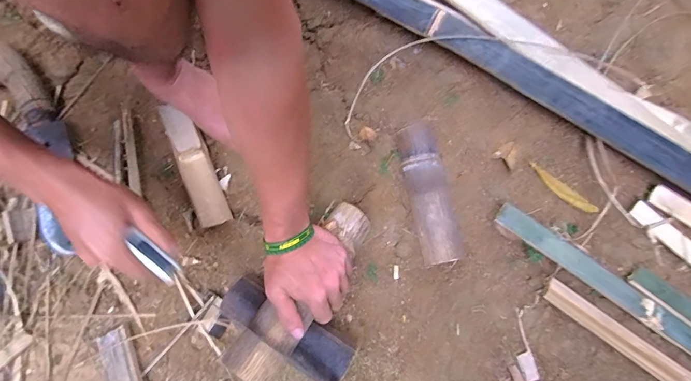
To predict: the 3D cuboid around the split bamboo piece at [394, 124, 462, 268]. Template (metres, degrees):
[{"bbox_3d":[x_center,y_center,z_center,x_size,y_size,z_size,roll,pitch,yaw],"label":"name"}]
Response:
[{"bbox_3d":[0.123,-0.001,0.523,0.060,0.031,0.209,-9,79,-6],"label":"split bamboo piece"}]

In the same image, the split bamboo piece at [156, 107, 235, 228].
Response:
[{"bbox_3d":[-0.234,-0.042,0.546,0.043,0.023,0.201,-24,81,-9],"label":"split bamboo piece"}]

